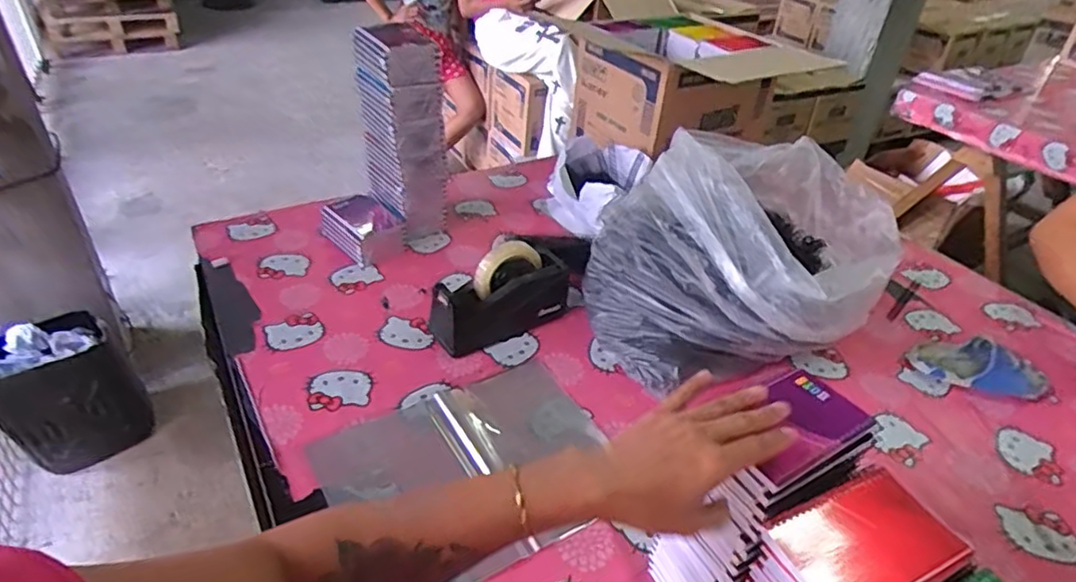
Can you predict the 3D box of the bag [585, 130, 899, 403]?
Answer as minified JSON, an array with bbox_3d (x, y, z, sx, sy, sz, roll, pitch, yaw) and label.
[{"bbox_3d":[0.272,-0.042,0.912,0.388,0.267,0.312,18,38,16],"label":"bag"}]

